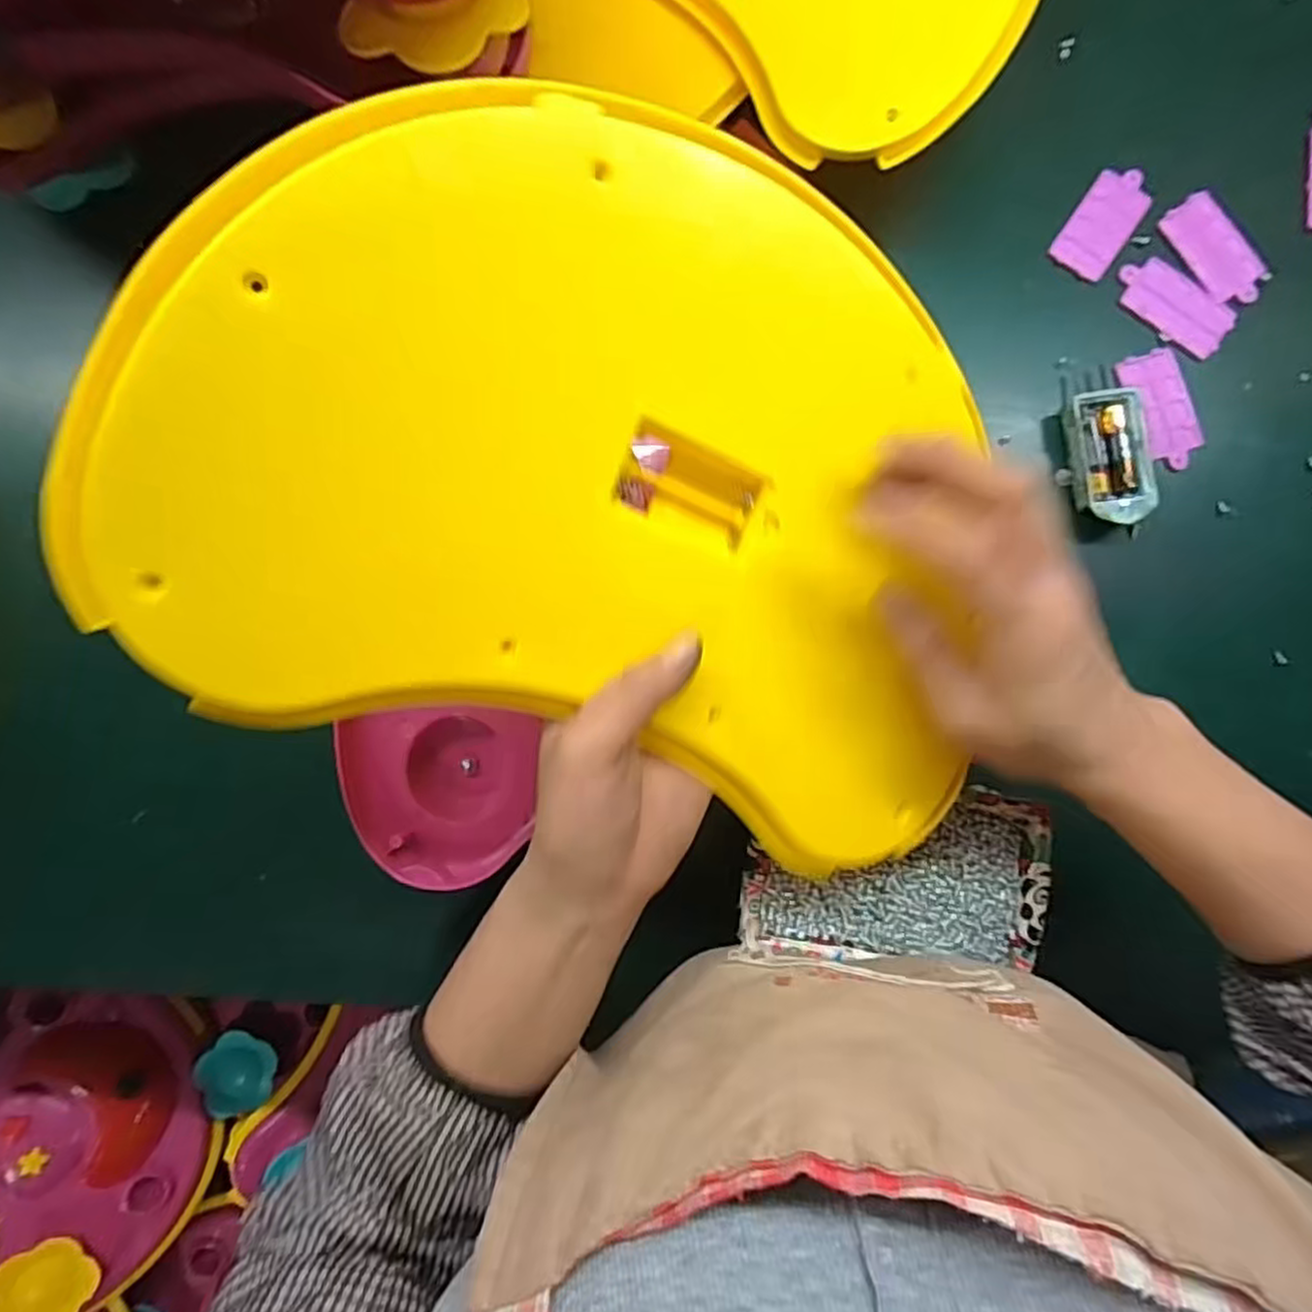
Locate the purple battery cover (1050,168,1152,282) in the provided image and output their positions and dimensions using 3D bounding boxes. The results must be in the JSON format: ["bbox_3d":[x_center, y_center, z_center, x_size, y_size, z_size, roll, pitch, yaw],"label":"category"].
[{"bbox_3d":[0.262,-0.255,0.411,0.034,0.005,0.067,34,90,2],"label":"purple battery cover"}]

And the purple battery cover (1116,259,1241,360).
[{"bbox_3d":[0.303,-0.207,0.409,0.068,0.004,0.035,40,90,2],"label":"purple battery cover"}]

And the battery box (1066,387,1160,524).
[{"bbox_3d":[0.256,-0.112,0.397,0.038,0.020,0.075,-11,89,1],"label":"battery box"}]

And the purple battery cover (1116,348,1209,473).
[{"bbox_3d":[0.294,-0.143,0.406,0.032,0.005,0.068,-18,89,1],"label":"purple battery cover"}]

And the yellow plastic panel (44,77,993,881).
[{"bbox_3d":[0.001,-0.056,0.258,0.323,0.028,0.221,21,96,-22],"label":"yellow plastic panel"}]

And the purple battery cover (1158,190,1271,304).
[{"bbox_3d":[0.335,-0.242,0.417,0.035,0.004,0.069,-36,88,0],"label":"purple battery cover"}]

